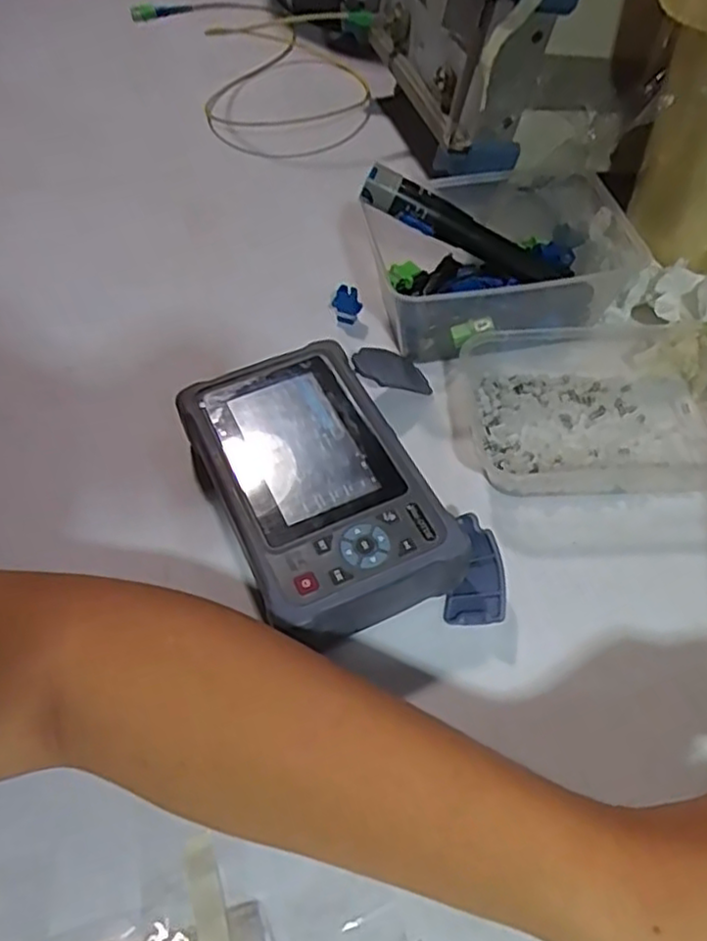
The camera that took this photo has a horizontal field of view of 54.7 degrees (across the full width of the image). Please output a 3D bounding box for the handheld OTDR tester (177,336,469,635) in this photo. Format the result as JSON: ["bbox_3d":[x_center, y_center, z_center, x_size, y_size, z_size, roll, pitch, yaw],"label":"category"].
[{"bbox_3d":[-0.022,0.010,0.393,0.106,0.054,0.167,-21,57,-15],"label":"handheld OTDR tester"}]

